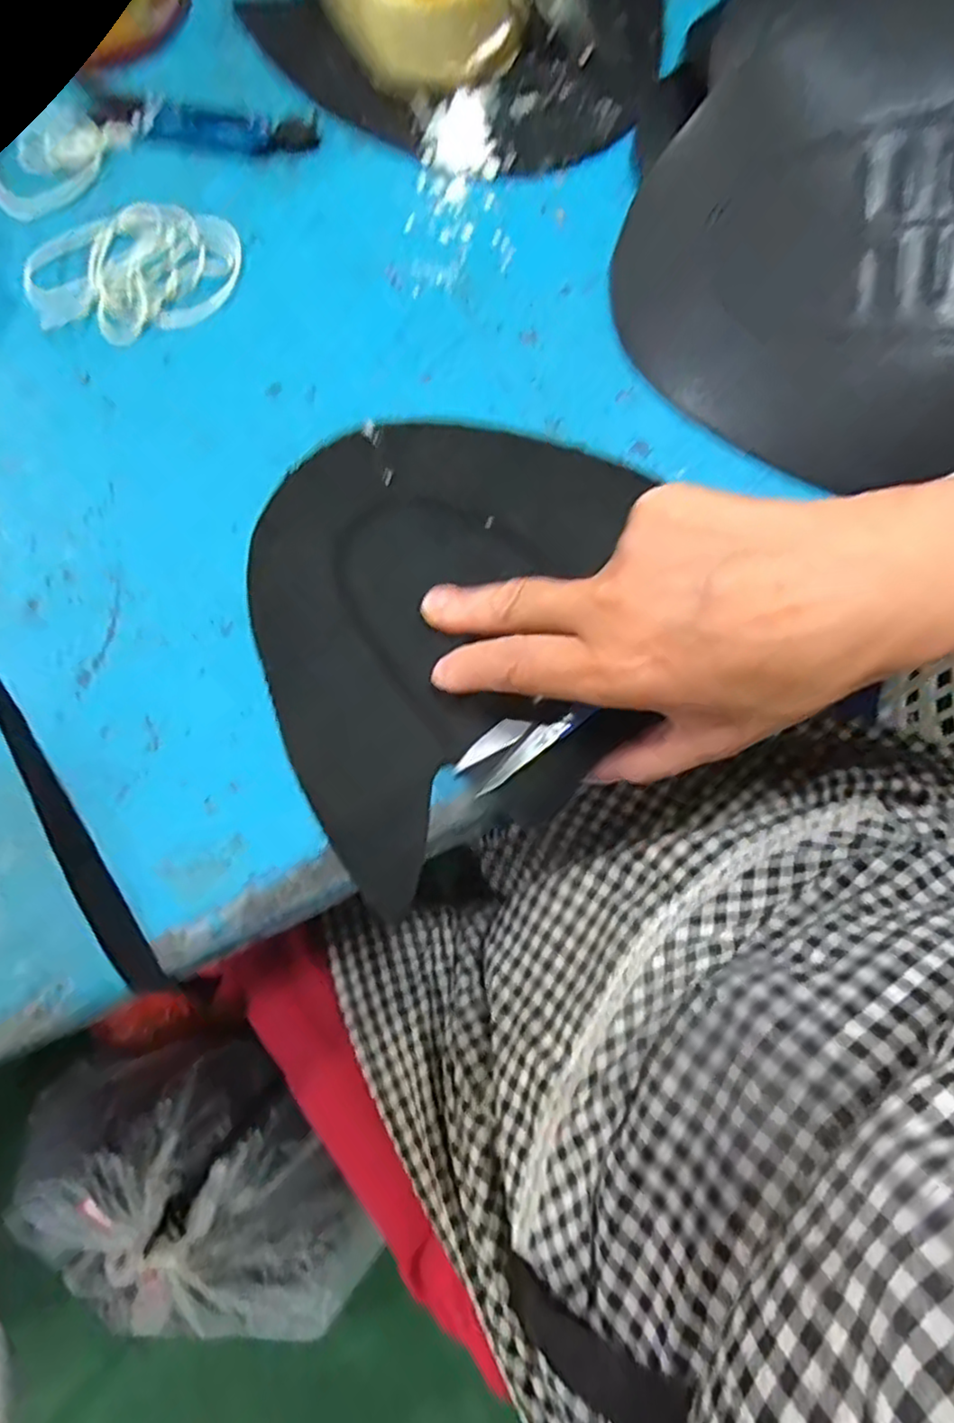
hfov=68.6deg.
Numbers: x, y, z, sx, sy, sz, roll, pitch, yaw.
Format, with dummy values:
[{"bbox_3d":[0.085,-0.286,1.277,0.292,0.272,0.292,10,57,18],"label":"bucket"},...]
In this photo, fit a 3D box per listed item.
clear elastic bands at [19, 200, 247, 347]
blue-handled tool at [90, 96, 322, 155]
[{"bbox_3d":[-0.155,-0.200,0.316,0.095,0.005,0.062,-17,80,-2],"label":"clear elastic bands"},{"bbox_3d":[-0.128,-0.275,0.325,0.107,0.008,0.023,7,80,2],"label":"blue-handled tool"}]

